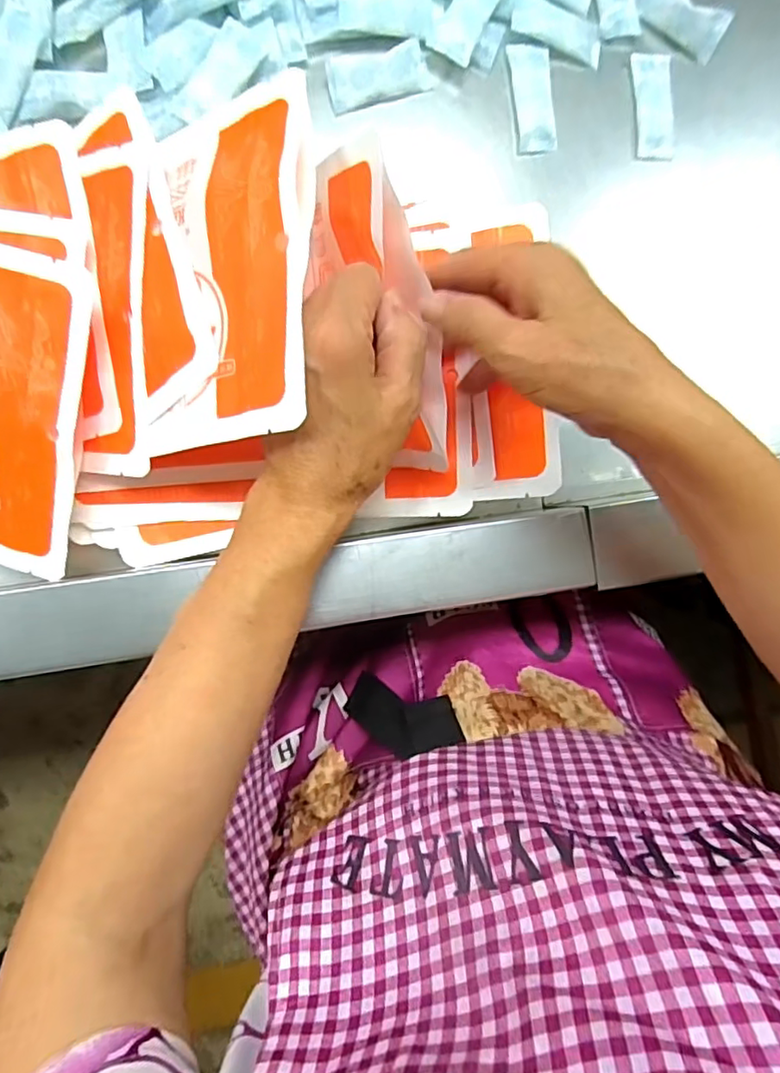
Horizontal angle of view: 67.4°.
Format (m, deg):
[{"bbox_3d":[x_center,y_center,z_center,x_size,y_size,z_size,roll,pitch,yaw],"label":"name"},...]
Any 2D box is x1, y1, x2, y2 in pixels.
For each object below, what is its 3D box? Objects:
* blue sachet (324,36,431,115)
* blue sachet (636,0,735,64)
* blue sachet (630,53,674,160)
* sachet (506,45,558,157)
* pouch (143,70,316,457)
[{"bbox_3d":[-0.007,-0.299,0.377,0.067,0.005,0.029,-22,94,-7],"label":"blue sachet"},{"bbox_3d":[0.203,-0.362,0.406,0.065,0.013,0.032,24,111,-13],"label":"blue sachet"},{"bbox_3d":[0.186,-0.302,0.410,0.030,0.007,0.072,-5,91,-8],"label":"blue sachet"},{"bbox_3d":[0.097,-0.296,0.395,0.029,0.009,0.067,-8,92,-8],"label":"sachet"},{"bbox_3d":[-0.079,-0.127,0.279,0.099,0.012,0.165,3,91,28],"label":"pouch"}]

